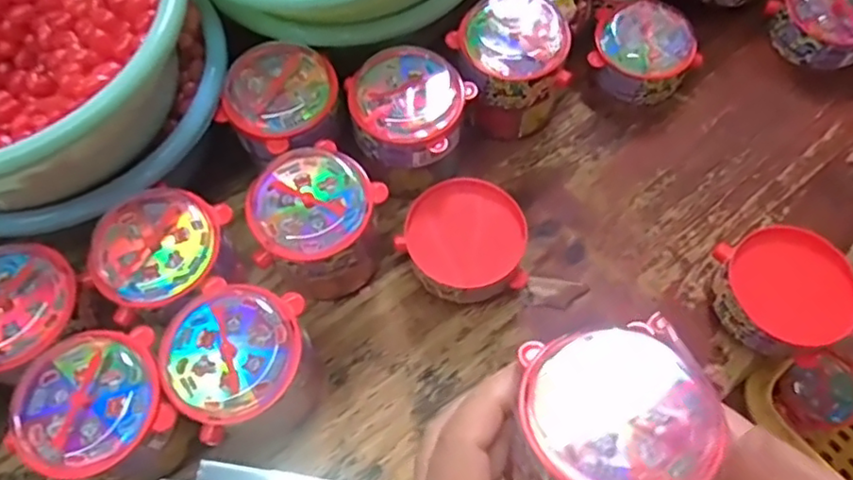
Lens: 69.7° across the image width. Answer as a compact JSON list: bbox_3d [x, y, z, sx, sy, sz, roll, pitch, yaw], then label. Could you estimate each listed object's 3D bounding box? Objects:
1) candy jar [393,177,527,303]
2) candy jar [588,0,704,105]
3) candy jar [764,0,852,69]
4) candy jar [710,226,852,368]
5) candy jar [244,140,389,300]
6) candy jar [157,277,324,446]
[{"bbox_3d":[0.021,0.004,0.356,0.068,0.037,0.067,0,66,0],"label":"candy jar"},{"bbox_3d":[0.151,-0.129,0.425,0.074,0.037,0.063,13,67,6],"label":"candy jar"},{"bbox_3d":[0.288,-0.155,0.433,0.073,0.037,0.069,0,66,0],"label":"candy jar"},{"bbox_3d":[0.193,0.031,0.342,0.070,0.040,0.063,23,68,10],"label":"candy jar"},{"bbox_3d":[-0.061,-0.006,0.345,0.065,0.067,0.067,0,66,0],"label":"candy jar"},{"bbox_3d":[-0.090,0.062,0.316,0.068,0.065,0.064,0,66,0],"label":"candy jar"}]

